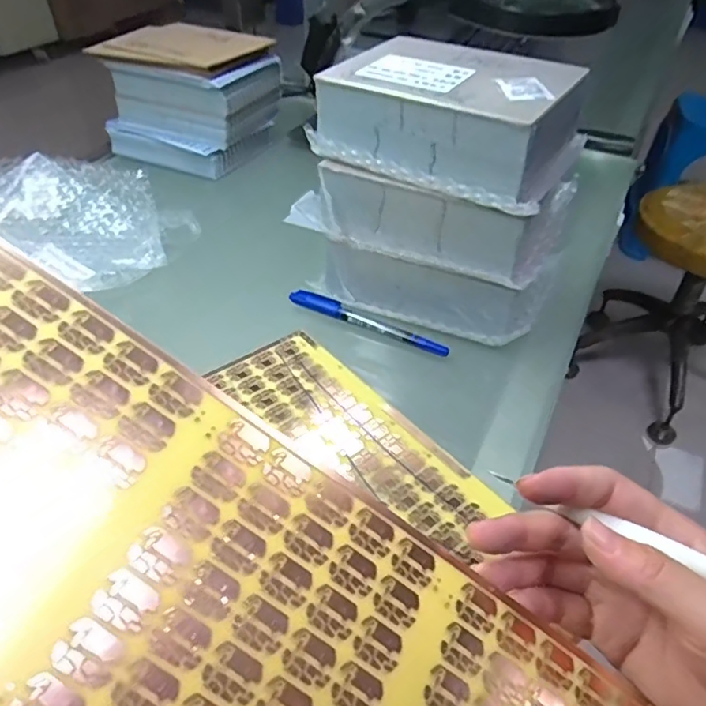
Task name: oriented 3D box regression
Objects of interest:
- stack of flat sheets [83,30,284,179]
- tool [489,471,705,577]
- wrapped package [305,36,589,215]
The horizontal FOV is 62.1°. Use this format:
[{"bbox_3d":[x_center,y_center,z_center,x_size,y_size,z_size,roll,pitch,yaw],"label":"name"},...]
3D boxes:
[{"bbox_3d":[-0.187,-0.301,0.689,0.169,0.123,0.133,18,45,19],"label":"stack of flat sheets"},{"bbox_3d":[0.124,0.079,0.230,0.149,0.006,0.005,20,45,32],"label":"tool"},{"bbox_3d":[0.070,-0.170,0.417,0.157,0.057,0.131,23,47,23],"label":"wrapped package"}]

